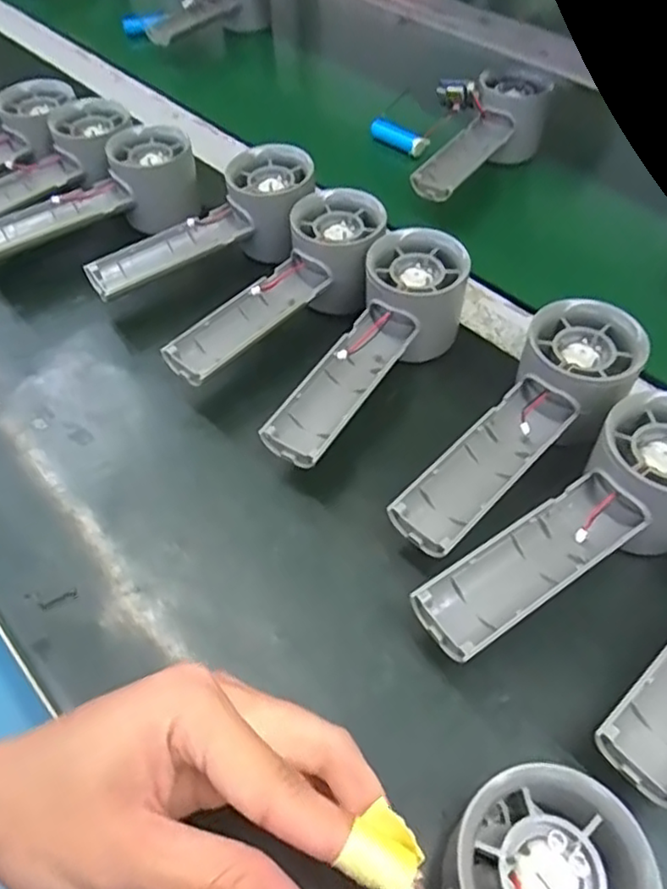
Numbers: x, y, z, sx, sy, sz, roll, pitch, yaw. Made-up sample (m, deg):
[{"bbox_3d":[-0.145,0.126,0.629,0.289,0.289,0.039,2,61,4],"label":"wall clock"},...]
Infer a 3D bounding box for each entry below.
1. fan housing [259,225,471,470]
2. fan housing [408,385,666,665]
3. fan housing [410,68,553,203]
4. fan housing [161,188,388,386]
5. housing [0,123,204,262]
[{"bbox_3d":[0.023,-0.047,0.360,0.051,0.061,0.153,24,56,18],"label":"fan housing"},{"bbox_3d":[0.109,0.043,0.288,0.156,0.054,0.056,-33,58,-23],"label":"fan housing"},{"bbox_3d":[0.116,-0.231,0.509,0.063,0.057,0.149,24,56,18],"label":"fan housing"},{"bbox_3d":[-0.026,-0.085,0.389,0.057,0.058,0.153,30,58,22],"label":"fan housing"},{"bbox_3d":[-0.172,-0.171,0.459,0.158,0.054,0.044,-24,55,-17],"label":"housing"}]

